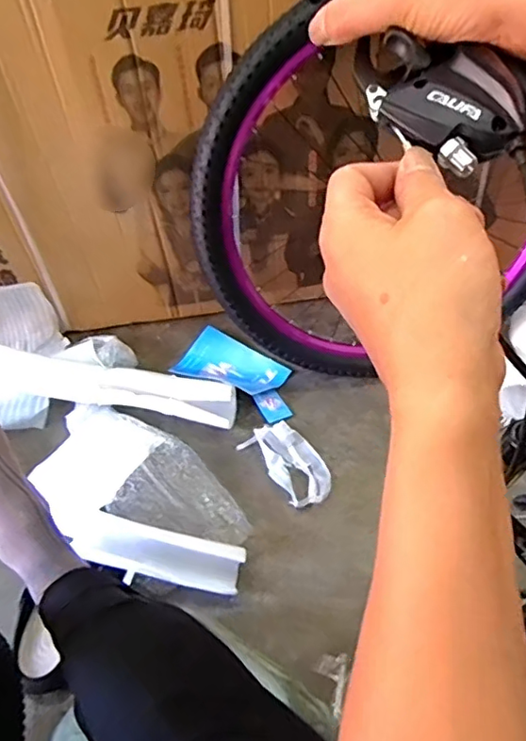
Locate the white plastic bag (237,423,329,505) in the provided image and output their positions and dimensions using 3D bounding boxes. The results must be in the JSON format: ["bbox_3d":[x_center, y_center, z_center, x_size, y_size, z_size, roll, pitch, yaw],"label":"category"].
[{"bbox_3d":[0.050,0.160,1.005,0.098,0.026,0.166,-31,57,-19],"label":"white plastic bag"}]

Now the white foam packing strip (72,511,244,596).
[{"bbox_3d":[-0.154,0.271,0.858,0.247,0.035,0.076,17,53,-5],"label":"white foam packing strip"}]

